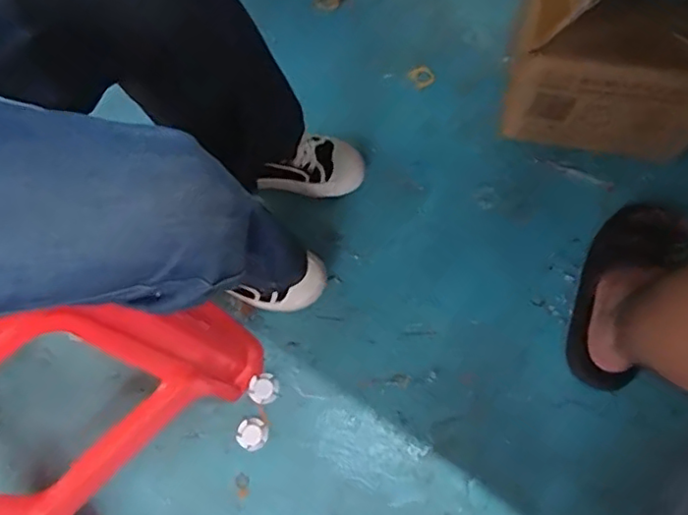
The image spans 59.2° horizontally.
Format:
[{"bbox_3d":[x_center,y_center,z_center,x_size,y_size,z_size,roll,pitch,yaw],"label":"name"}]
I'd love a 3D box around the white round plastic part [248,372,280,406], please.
[{"bbox_3d":[-0.108,0.178,0.815,0.041,0.004,0.040,0,71,0],"label":"white round plastic part"}]

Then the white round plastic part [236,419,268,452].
[{"bbox_3d":[-0.121,0.233,0.796,0.039,0.012,0.040,0,71,0],"label":"white round plastic part"}]

